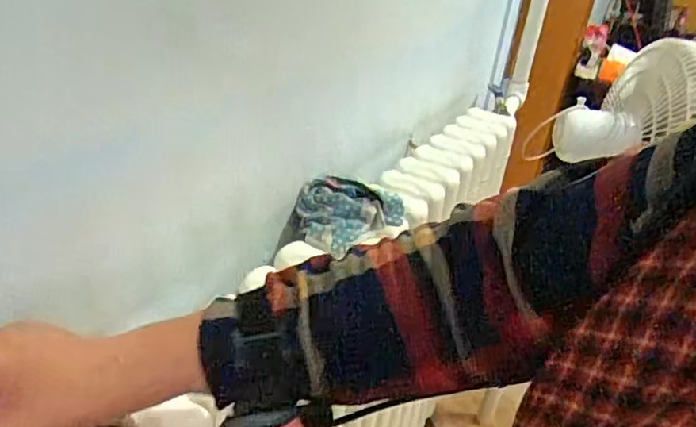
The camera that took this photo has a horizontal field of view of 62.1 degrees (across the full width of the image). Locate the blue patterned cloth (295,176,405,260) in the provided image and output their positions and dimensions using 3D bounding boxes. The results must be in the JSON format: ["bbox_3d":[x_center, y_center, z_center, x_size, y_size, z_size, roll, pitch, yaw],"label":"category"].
[{"bbox_3d":[-0.001,-0.006,0.701,0.096,0.045,0.128,30,37,33],"label":"blue patterned cloth"}]

